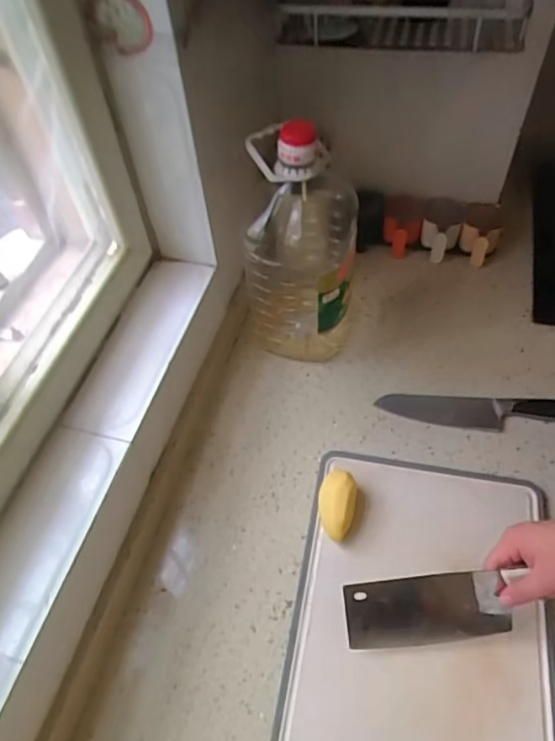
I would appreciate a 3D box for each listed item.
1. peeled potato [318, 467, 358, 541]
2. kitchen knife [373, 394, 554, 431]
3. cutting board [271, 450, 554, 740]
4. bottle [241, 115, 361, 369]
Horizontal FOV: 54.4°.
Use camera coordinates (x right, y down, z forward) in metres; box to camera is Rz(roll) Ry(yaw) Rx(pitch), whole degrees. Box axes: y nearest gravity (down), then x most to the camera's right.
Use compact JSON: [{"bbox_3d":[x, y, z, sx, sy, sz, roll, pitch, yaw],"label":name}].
[{"bbox_3d":[0.076,0.169,0.682,0.046,0.052,0.082,4,55,8],"label":"peeled potato"},{"bbox_3d":[0.282,0.055,0.768,0.267,0.020,0.049,4,55,8],"label":"kitchen knife"},{"bbox_3d":[0.158,0.296,0.605,0.282,0.020,0.419,7,55,10],"label":"cutting board"},{"bbox_3d":[0.035,-0.168,0.747,0.132,0.345,0.143,8,55,11],"label":"bottle"}]

